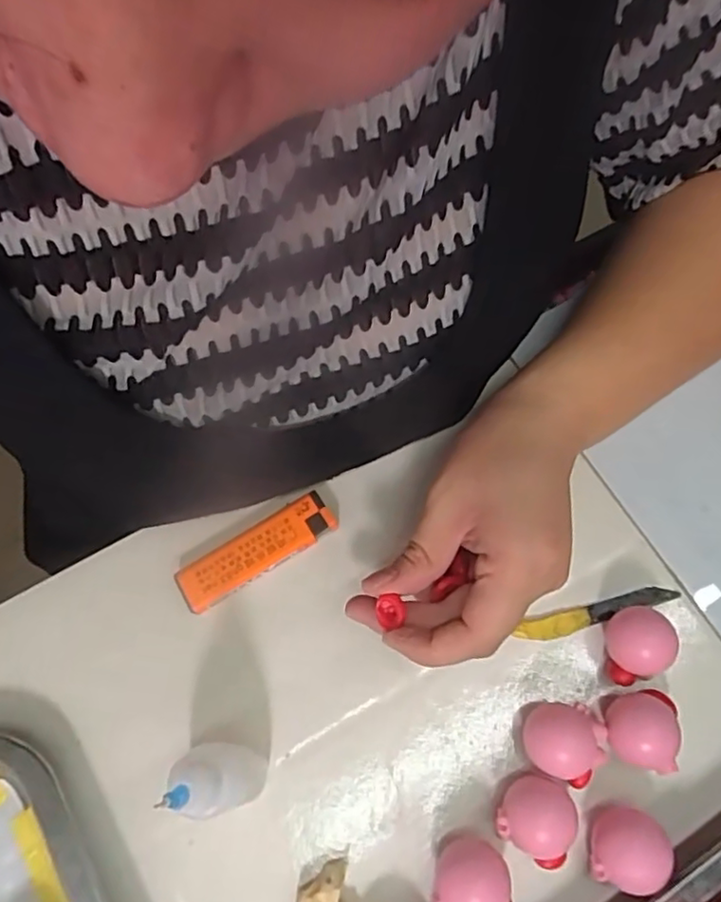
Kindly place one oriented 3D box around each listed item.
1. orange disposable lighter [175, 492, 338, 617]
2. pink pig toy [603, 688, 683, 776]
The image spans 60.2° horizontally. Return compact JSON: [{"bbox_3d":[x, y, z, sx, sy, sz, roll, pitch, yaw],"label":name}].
[{"bbox_3d":[-0.051,0.051,0.309,0.080,0.015,0.024,-31,66,-8],"label":"orange disposable lighter"},{"bbox_3d":[0.120,0.120,0.272,0.027,0.028,0.031,15,68,12],"label":"pink pig toy"}]

